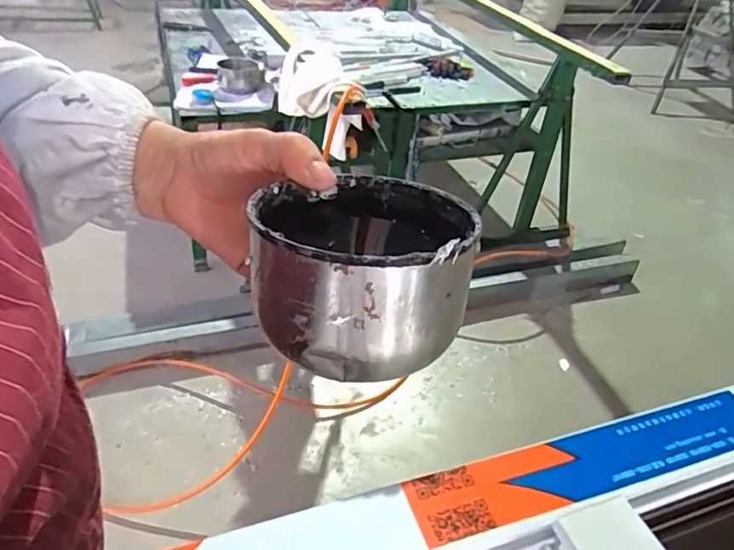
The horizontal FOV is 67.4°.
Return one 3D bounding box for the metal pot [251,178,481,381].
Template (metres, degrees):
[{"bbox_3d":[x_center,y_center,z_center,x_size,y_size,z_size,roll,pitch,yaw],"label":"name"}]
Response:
[{"bbox_3d":[-0.001,-0.012,0.253,0.095,0.061,0.103,10,37,6],"label":"metal pot"}]

